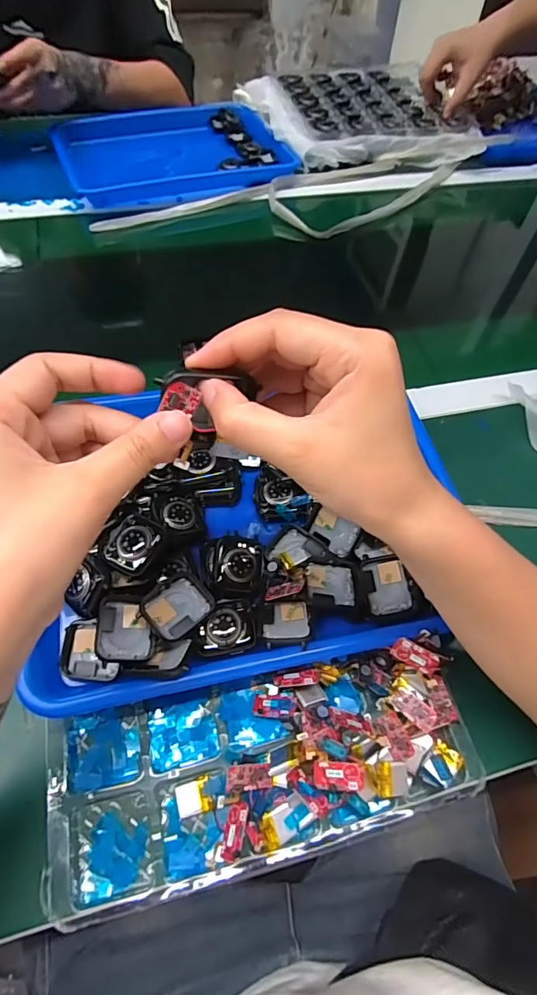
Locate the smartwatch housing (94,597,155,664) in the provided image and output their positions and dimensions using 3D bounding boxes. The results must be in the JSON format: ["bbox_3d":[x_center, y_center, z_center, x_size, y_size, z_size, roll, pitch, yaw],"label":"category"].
[{"bbox_3d":[-0.091,0.083,0.299,0.037,0.006,0.042,14,52,-34],"label":"smartwatch housing"}]

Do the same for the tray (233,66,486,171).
[{"bbox_3d":[0.142,-0.619,0.760,0.339,0.042,0.285,-11,59,-10],"label":"tray"}]

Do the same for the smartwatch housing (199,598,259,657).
[{"bbox_3d":[-0.028,0.085,0.310,0.038,0.010,0.034,-7,58,-7],"label":"smartwatch housing"}]

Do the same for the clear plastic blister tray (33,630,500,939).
[{"bbox_3d":[0.000,0.163,0.286,0.258,0.032,0.102,-9,58,-8],"label":"clear plastic blister tray"}]

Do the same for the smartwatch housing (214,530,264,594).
[{"bbox_3d":[-0.020,0.047,0.337,0.033,0.008,0.045,5,57,1],"label":"smartwatch housing"}]

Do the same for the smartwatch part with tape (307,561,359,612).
[{"bbox_3d":[0.045,0.060,0.327,0.037,0.009,0.030,2,57,-1],"label":"smartwatch part with tape"}]

